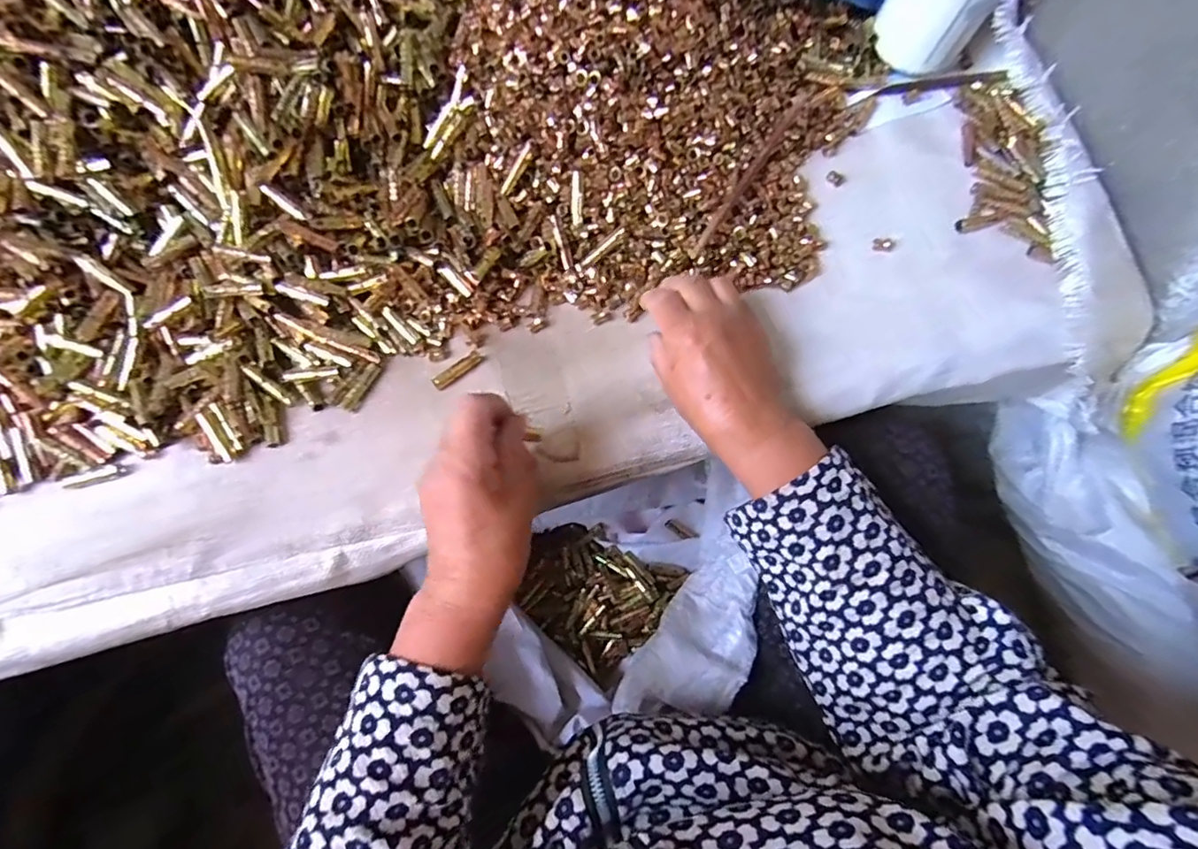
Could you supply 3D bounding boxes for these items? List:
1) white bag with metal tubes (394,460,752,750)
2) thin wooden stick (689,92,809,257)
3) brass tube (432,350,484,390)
[{"bbox_3d":[0.005,0.167,0.506,0.239,0.168,0.188,-17,73,-3],"label":"white bag with metal tubes"},{"bbox_3d":[0.116,-0.196,0.422,0.009,0.009,0.174,33,76,11],"label":"thin wooden stick"},{"bbox_3d":[-0.103,-0.040,0.400,0.040,0.010,0.012,-40,76,-10],"label":"brass tube"}]

